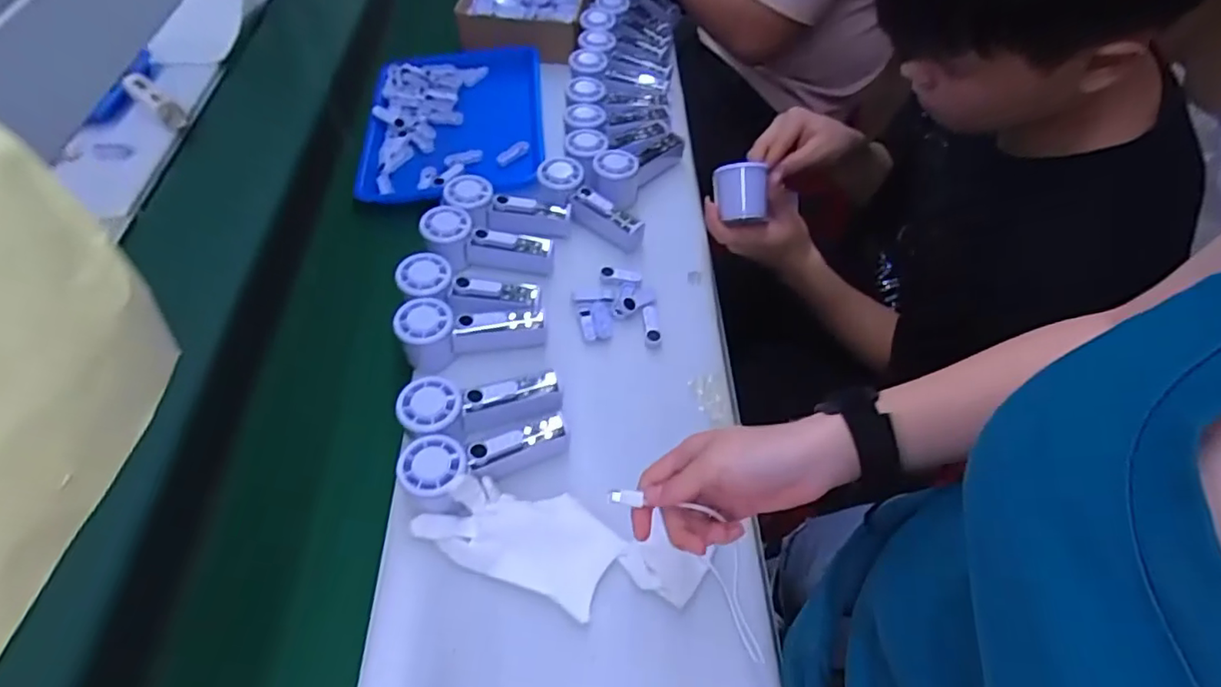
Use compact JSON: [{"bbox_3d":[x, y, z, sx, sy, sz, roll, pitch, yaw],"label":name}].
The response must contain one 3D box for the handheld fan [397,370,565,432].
[{"bbox_3d":[-0.124,0.057,0.568,0.151,0.046,0.060,-3,52,-24],"label":"handheld fan"}]

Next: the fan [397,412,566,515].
[{"bbox_3d":[-0.112,0.098,0.537,0.146,0.038,0.060,-22,58,-16],"label":"fan"}]

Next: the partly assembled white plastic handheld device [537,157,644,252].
[{"bbox_3d":[-0.027,-0.172,0.730,0.157,0.043,0.057,42,61,10],"label":"partly assembled white plastic handheld device"}]

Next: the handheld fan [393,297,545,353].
[{"bbox_3d":[-0.145,-0.015,0.620,0.152,0.050,0.054,3,52,-18],"label":"handheld fan"}]

